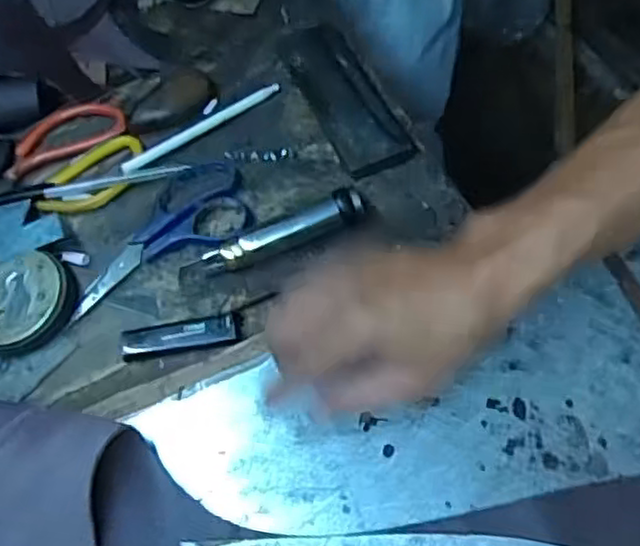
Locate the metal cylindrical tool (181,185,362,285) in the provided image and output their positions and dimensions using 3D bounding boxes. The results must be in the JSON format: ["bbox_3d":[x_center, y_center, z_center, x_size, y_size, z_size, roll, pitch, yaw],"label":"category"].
[{"bbox_3d":[-0.034,-0.025,0.500,0.139,0.024,0.023,-20,66,-8],"label":"metal cylindrical tool"}]

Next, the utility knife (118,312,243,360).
[{"bbox_3d":[-0.097,0.044,0.485,0.083,0.012,0.023,-9,65,-3],"label":"utility knife"}]

